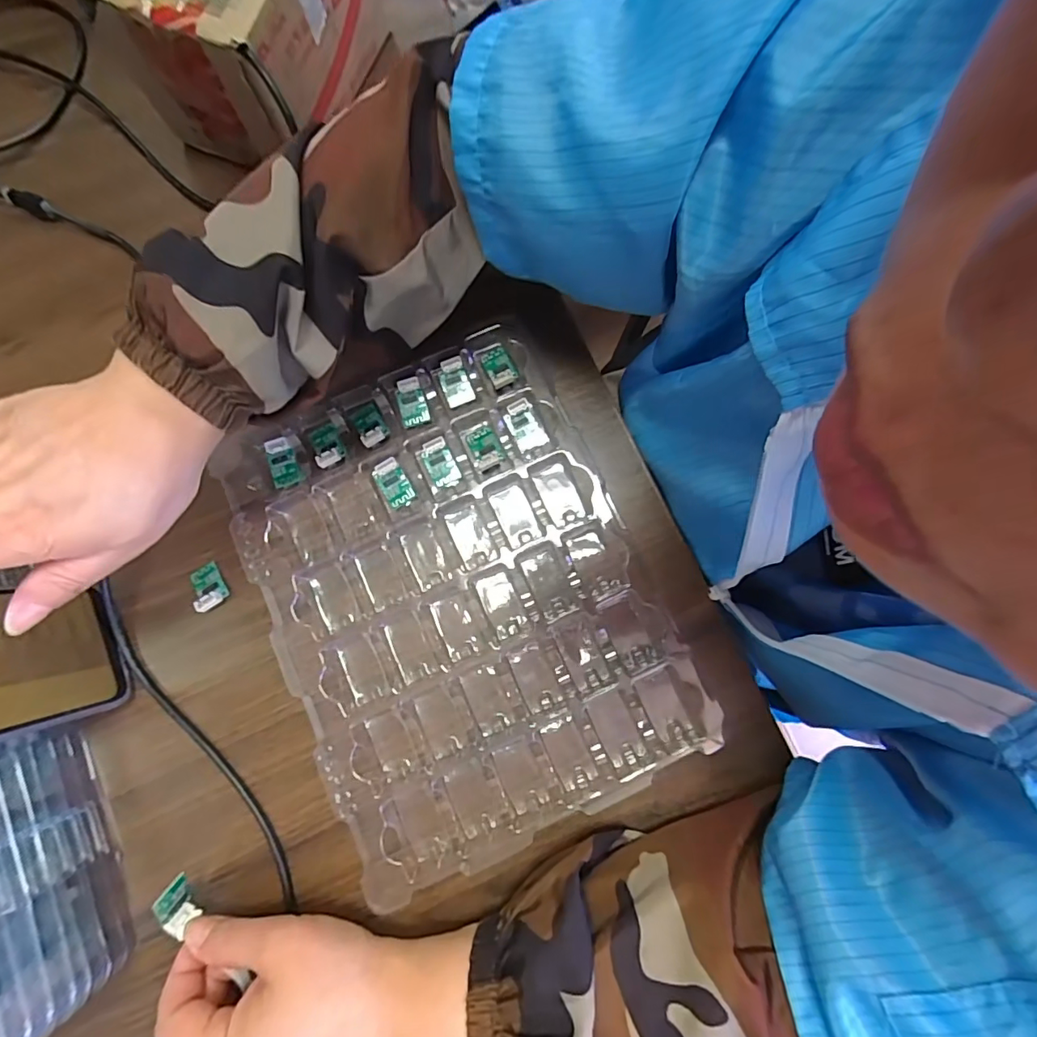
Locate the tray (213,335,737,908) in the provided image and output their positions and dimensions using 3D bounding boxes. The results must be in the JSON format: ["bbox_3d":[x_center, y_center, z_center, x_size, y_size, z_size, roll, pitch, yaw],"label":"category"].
[{"bbox_3d":[-0.039,0.038,0.294,0.206,0.019,0.275,-25,80,-4],"label":"tray"}]

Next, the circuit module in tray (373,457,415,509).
[{"bbox_3d":[-0.076,-0.021,0.310,0.016,0.004,0.029,-31,93,-1],"label":"circuit module in tray"}]

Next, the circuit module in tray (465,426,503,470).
[{"bbox_3d":[-0.022,-0.044,0.315,0.017,0.010,0.025,-21,80,-3],"label":"circuit module in tray"}]

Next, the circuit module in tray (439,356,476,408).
[{"bbox_3d":[-0.040,-0.087,0.322,0.018,0.004,0.028,-18,104,4],"label":"circuit module in tray"}]

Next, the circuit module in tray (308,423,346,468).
[{"bbox_3d":[-0.118,-0.046,0.314,0.019,0.008,0.027,-23,80,-3],"label":"circuit module in tray"}]

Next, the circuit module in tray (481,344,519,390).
[{"bbox_3d":[-0.013,-0.097,0.323,0.018,0.007,0.027,-24,80,-3],"label":"circuit module in tray"}]

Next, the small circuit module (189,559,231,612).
[{"bbox_3d":[-0.188,0.040,0.304,0.018,0.008,0.027,-32,81,-5],"label":"small circuit module"}]

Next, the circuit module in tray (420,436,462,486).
[{"bbox_3d":[-0.048,-0.034,0.312,0.017,0.004,0.030,-24,103,5],"label":"circuit module in tray"}]

